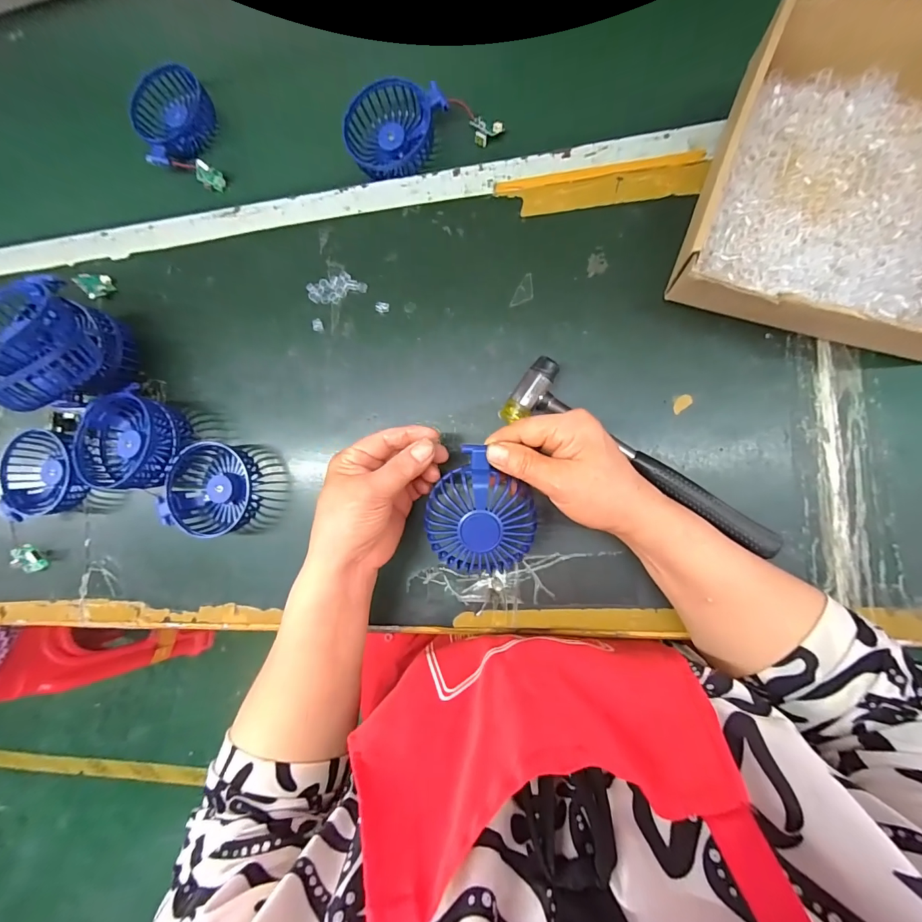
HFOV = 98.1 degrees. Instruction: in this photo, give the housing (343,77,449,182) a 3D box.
[{"bbox_3d":[-0.070,-0.329,0.397,0.085,0.023,0.088,23,91,10],"label":"housing"}]

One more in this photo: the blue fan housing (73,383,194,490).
[{"bbox_3d":[-0.324,-0.021,0.402,0.094,0.047,0.095,4,88,10],"label":"blue fan housing"}]

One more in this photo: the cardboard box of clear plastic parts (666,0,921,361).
[{"bbox_3d":[0.290,-0.196,0.291,0.201,0.074,0.219,17,90,10],"label":"cardboard box of clear plastic parts"}]

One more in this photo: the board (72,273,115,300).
[{"bbox_3d":[-0.397,-0.190,0.434,0.012,0.032,0.026,-32,108,38],"label":"board"}]

